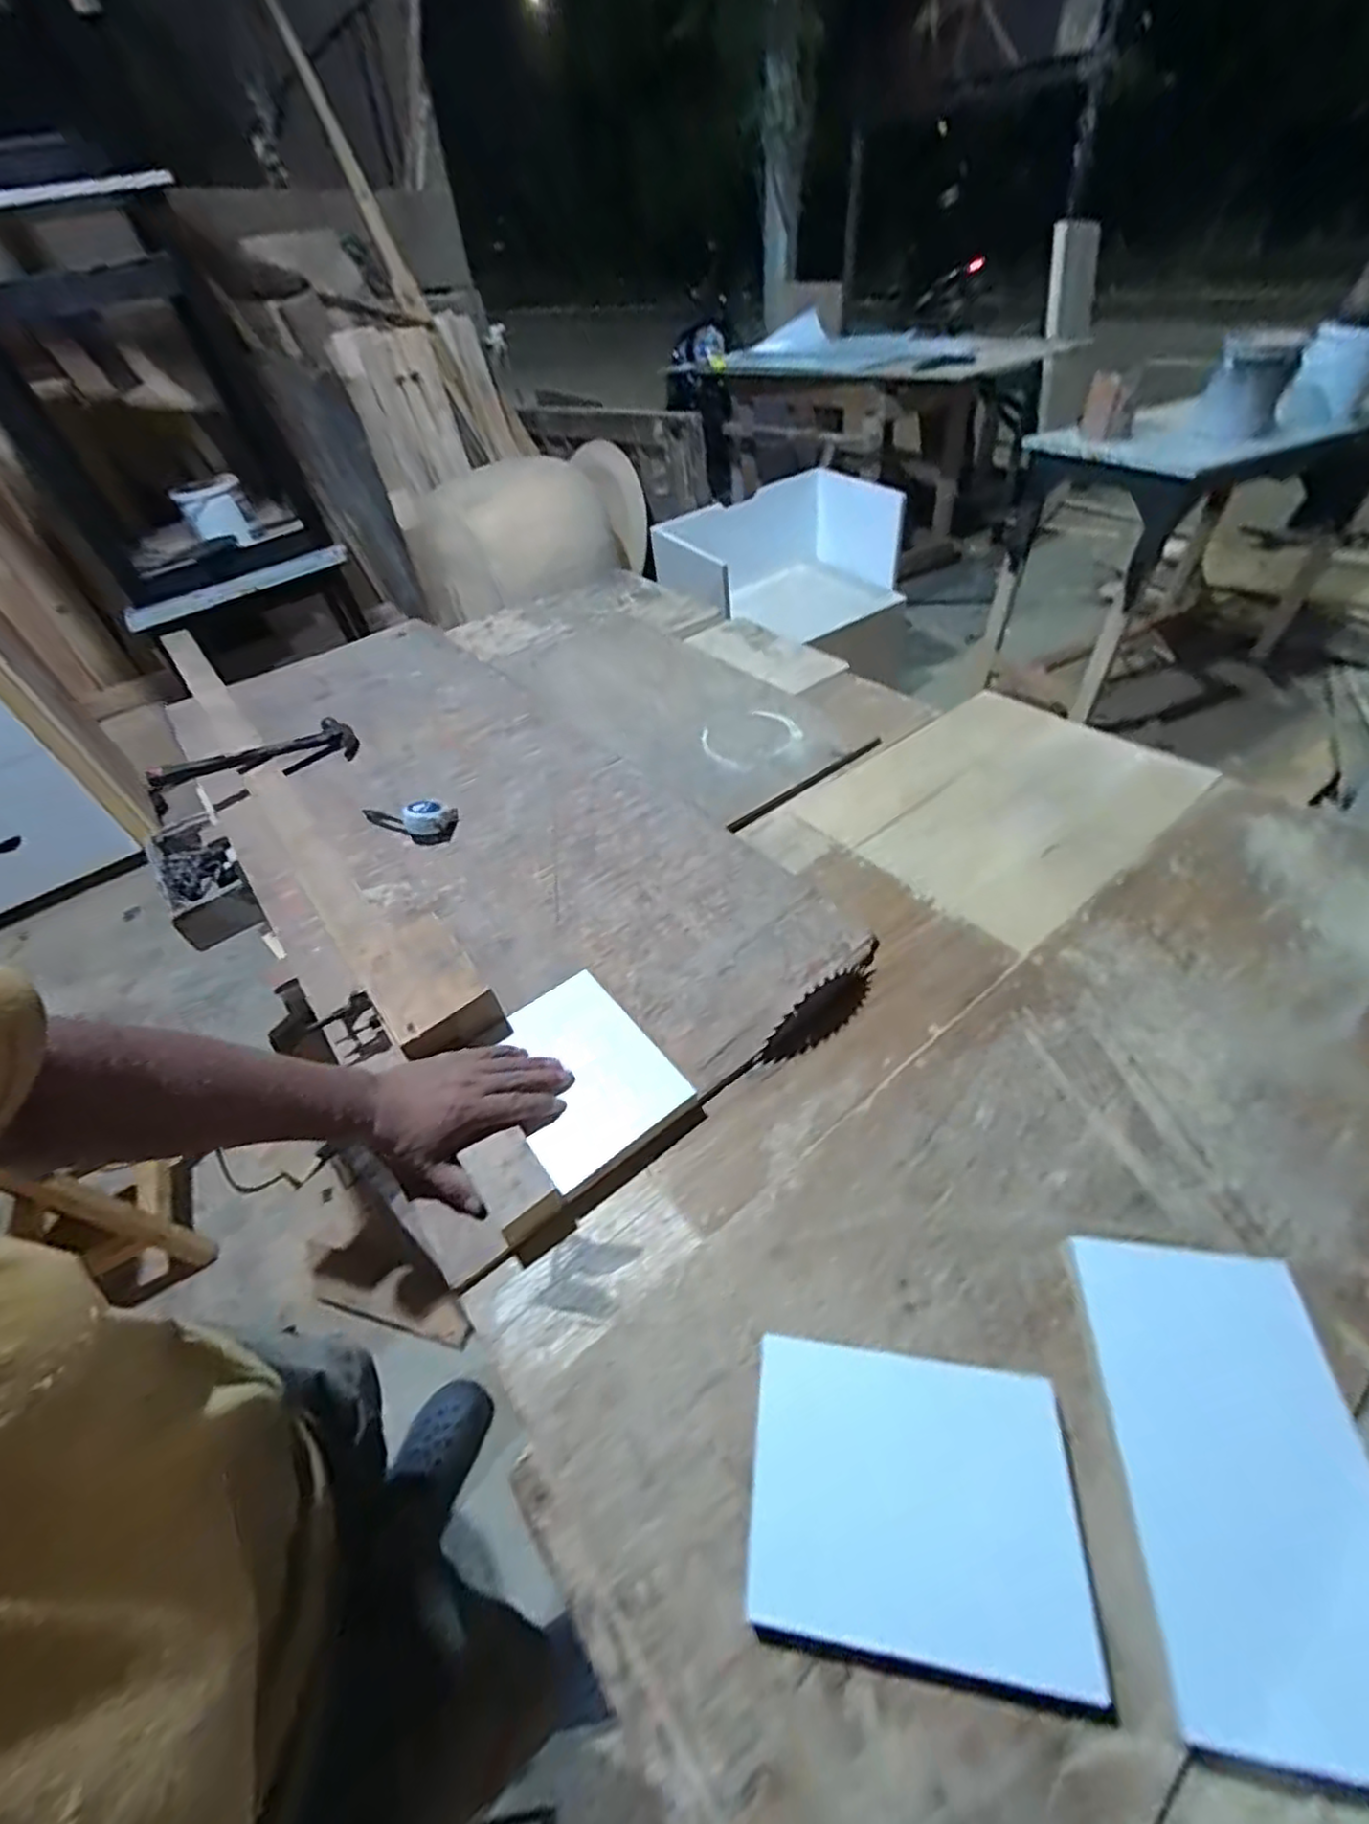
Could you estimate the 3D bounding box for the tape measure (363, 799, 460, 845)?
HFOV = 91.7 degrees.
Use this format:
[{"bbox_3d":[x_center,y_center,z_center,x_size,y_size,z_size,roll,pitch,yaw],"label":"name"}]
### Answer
[{"bbox_3d":[-0.372,-0.138,0.898,0.151,0.045,0.065,24,54,27],"label":"tape measure"}]

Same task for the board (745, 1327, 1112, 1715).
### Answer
[{"bbox_3d":[0.129,0.338,0.385,0.173,0.033,0.130,3,47,10],"label":"board"}]

